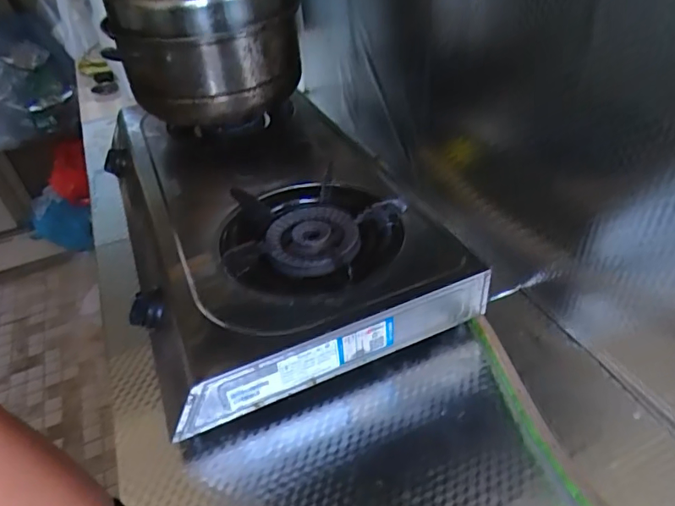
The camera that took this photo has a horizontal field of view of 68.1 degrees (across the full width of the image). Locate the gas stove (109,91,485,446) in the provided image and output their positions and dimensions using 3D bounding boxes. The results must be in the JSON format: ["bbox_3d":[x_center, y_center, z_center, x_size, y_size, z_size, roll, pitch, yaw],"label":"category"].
[{"bbox_3d":[-0.108,-0.042,0.742,0.380,0.151,0.571,-19,42,-14],"label":"gas stove"}]

